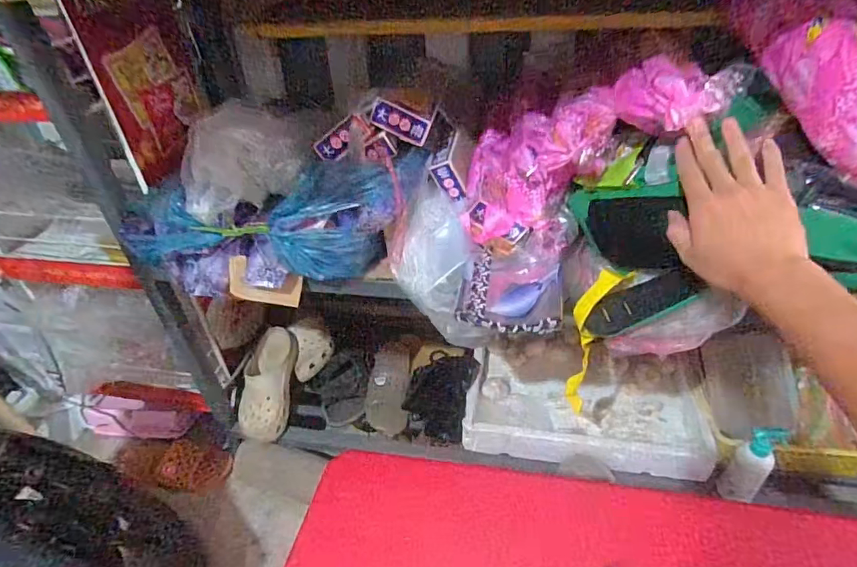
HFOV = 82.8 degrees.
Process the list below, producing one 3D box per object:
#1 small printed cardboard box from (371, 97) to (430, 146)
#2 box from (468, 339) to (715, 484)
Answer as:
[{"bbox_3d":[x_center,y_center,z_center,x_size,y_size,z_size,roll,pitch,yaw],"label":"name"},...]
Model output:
[{"bbox_3d":[-0.040,-0.225,0.679,0.082,0.038,0.011,26,16,2],"label":"small printed cardboard box"},{"bbox_3d":[0.305,0.227,0.986,0.437,0.058,0.310,4,37,11],"label":"box"}]

